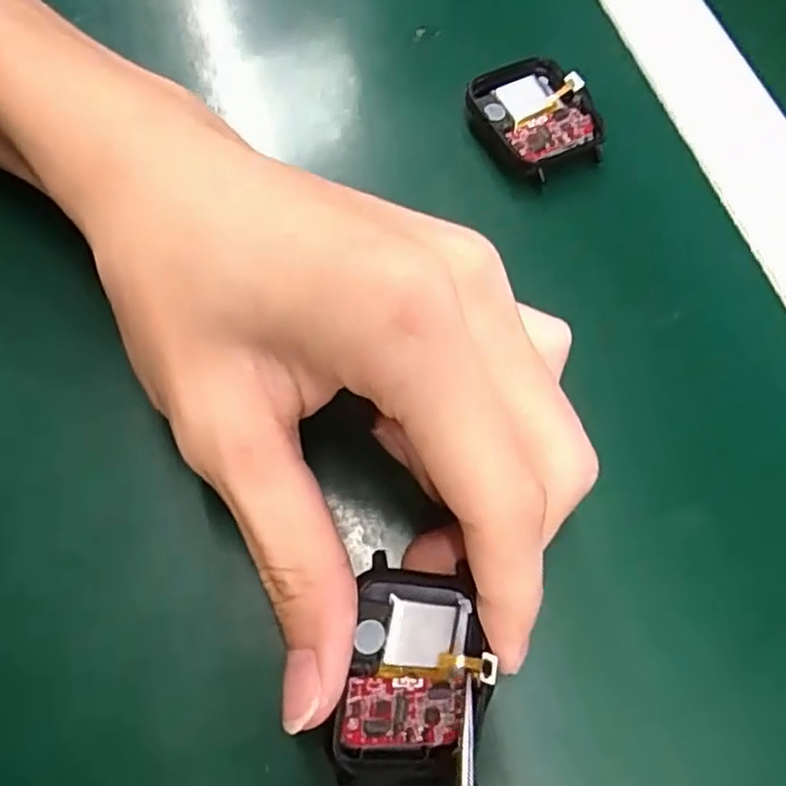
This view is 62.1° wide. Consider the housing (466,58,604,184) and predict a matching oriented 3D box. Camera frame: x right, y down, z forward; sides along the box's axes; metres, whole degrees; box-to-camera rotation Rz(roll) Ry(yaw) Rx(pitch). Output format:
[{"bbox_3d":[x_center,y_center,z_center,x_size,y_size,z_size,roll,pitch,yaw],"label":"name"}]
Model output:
[{"bbox_3d":[0.049,-0.094,0.222,0.038,0.009,0.043,-18,68,-11],"label":"housing"}]

